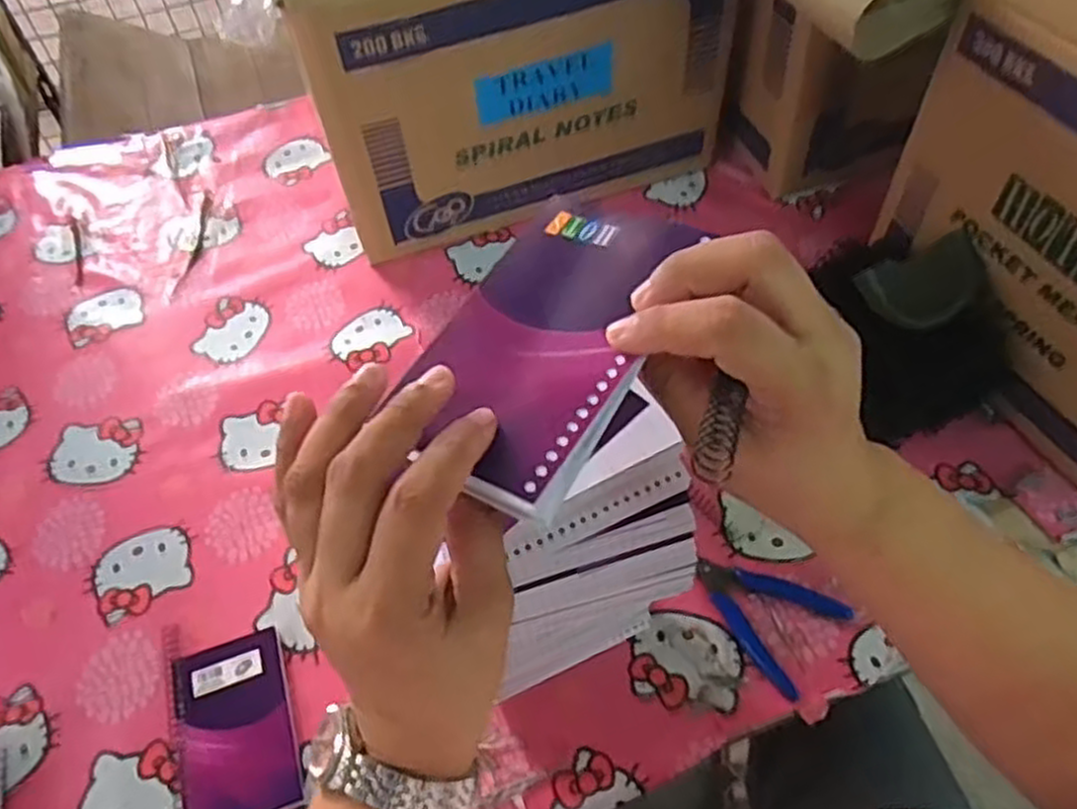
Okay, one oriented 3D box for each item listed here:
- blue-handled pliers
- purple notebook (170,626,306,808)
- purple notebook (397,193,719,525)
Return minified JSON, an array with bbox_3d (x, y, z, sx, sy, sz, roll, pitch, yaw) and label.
[{"bbox_3d":[0.181,0.154,0.587,0.077,0.020,0.111,-28,57,-15],"label":"blue-handled pliers"},{"bbox_3d":[-0.220,0.235,0.559,0.085,0.014,0.130,-18,55,-9],"label":"purple notebook"},{"bbox_3d":[0.003,-0.028,0.286,0.073,0.013,0.135,23,59,19],"label":"purple notebook"}]

